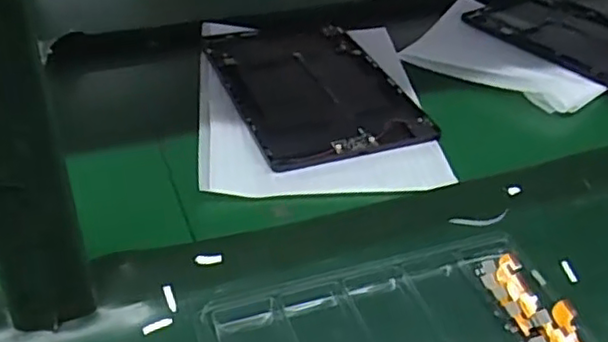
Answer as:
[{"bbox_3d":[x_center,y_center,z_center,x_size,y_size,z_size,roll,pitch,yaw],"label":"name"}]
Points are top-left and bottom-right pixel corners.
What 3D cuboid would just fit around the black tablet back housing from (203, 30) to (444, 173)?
[{"bbox_3d":[0.006,-0.084,0.627,0.154,0.005,0.242,-12,38,-18],"label":"black tablet back housing"}]

